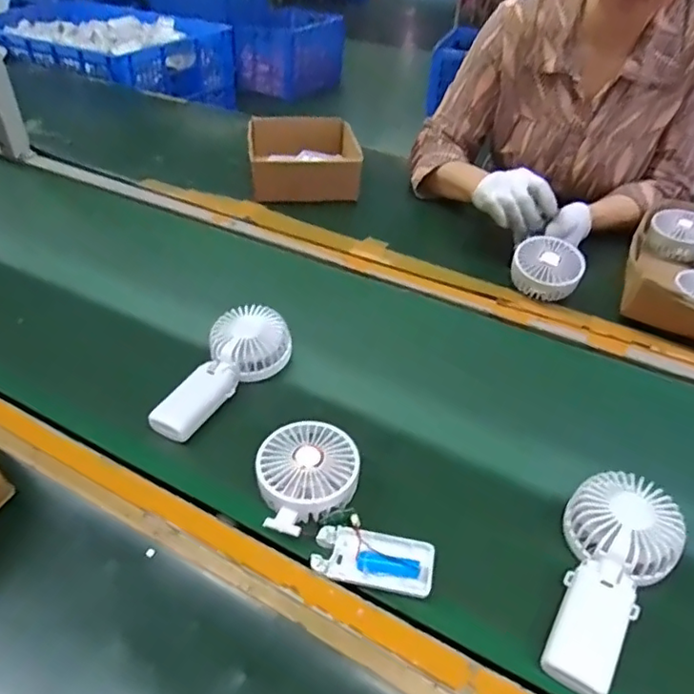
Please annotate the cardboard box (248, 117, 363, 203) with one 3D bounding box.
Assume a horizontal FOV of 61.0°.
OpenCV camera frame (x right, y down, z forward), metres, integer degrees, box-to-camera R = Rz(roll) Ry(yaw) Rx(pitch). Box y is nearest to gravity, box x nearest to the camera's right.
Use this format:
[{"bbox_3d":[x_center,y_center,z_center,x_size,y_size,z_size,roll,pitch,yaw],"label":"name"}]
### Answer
[{"bbox_3d":[-0.074,-0.330,1.028,0.185,0.061,0.237,-3,40,-6],"label":"cardboard box"}]

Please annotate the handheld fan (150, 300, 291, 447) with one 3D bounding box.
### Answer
[{"bbox_3d":[-0.122,0.024,0.605,0.080,0.045,0.172,14,41,14],"label":"handheld fan"}]

